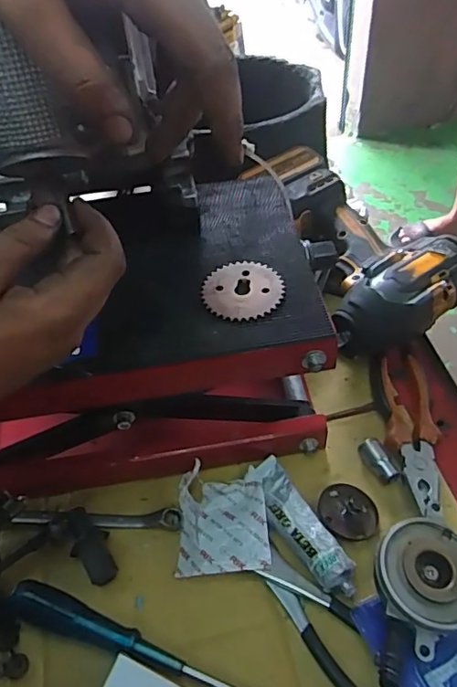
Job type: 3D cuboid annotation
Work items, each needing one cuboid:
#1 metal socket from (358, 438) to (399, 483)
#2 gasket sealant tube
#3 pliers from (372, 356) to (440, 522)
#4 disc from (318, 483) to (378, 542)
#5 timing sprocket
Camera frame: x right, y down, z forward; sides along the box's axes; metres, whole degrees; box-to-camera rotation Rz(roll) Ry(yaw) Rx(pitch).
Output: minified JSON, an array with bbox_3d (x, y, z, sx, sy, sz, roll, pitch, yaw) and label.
[{"bbox_3d":[0.133,0.106,0.468,0.017,0.021,0.040,-18,51,-11],"label":"metal socket"},{"bbox_3d":[0.056,0.147,0.434,0.036,0.025,0.127,-24,52,-15],"label":"gasket sealant tube"},{"bbox_3d":[0.165,0.079,0.485,0.045,0.026,0.167,1,50,5],"label":"pliers"},{"bbox_3d":[0.101,0.141,0.444,0.049,0.013,0.051,3,43,-3],"label":"disc"},{"bbox_3d":[0.011,-0.042,0.405,0.061,0.004,0.063,-3,50,3],"label":"timing sprocket"}]

